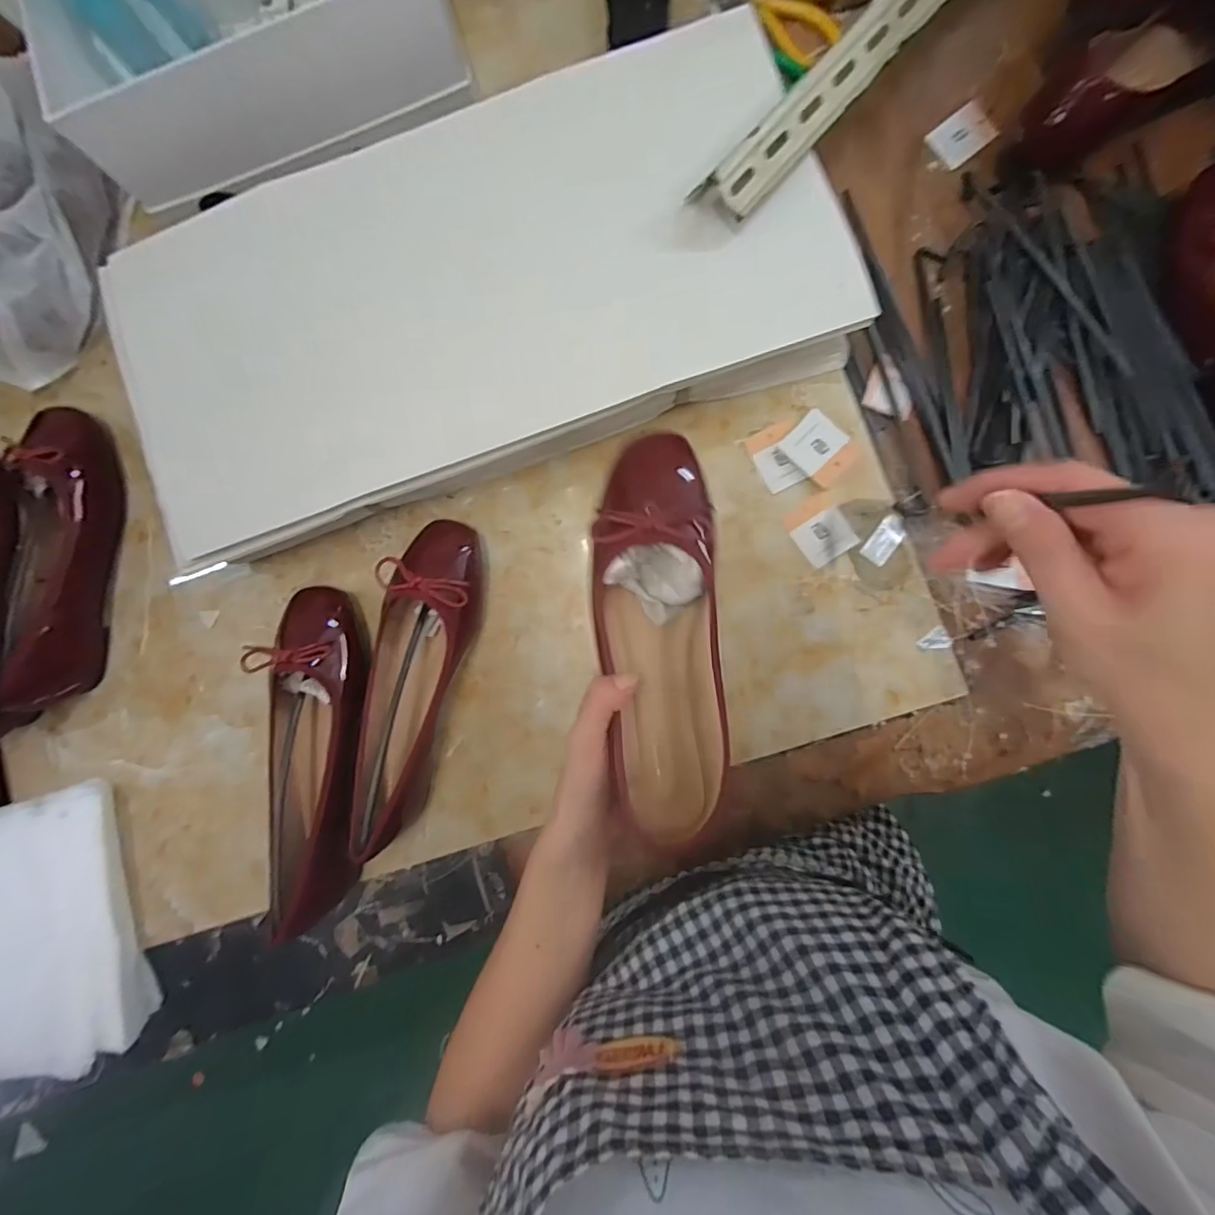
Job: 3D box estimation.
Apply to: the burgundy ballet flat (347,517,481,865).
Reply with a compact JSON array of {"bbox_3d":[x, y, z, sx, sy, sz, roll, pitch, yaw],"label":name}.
[{"bbox_3d":[-0.159,0.053,0.434,0.070,0.067,0.246,16,87,6],"label":"burgundy ballet flat"}]

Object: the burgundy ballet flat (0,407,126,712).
[{"bbox_3d":[-0.467,-0.043,0.477,0.056,0.064,0.256,-1,86,5],"label":"burgundy ballet flat"}]

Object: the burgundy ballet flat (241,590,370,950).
[{"bbox_3d":[-0.229,0.115,0.436,0.079,0.069,0.251,-9,85,5],"label":"burgundy ballet flat"}]

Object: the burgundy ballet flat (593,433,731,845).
[{"bbox_3d":[0.027,0.020,0.331,0.082,0.060,0.250,-4,94,5],"label":"burgundy ballet flat"}]

